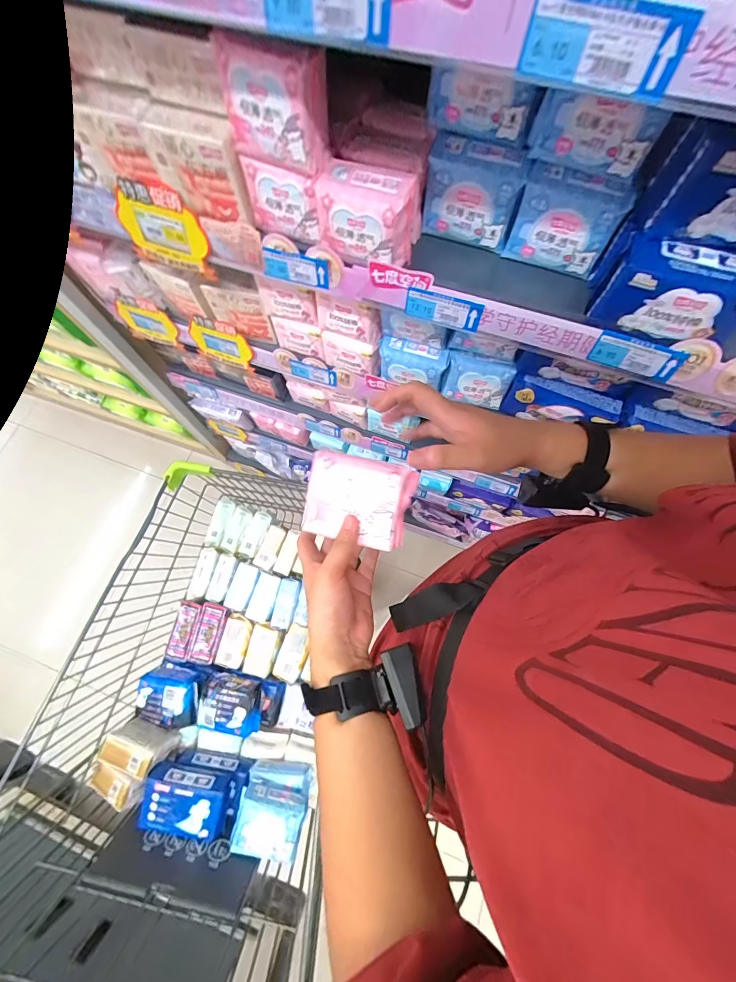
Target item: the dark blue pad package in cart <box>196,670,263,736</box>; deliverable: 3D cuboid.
[{"bbox_3d":[-0.298,0.466,0.840,0.134,0.070,0.103,8,73,3],"label":"dark blue pad package in cart"}]

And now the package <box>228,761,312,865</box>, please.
[{"bbox_3d":[-0.180,0.613,0.734,0.126,0.107,0.119,4,72,2],"label":"package"}]

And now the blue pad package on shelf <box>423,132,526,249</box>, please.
[{"bbox_3d":[0.127,-0.360,0.462,0.110,0.089,0.050,23,74,8],"label":"blue pad package on shelf"}]

